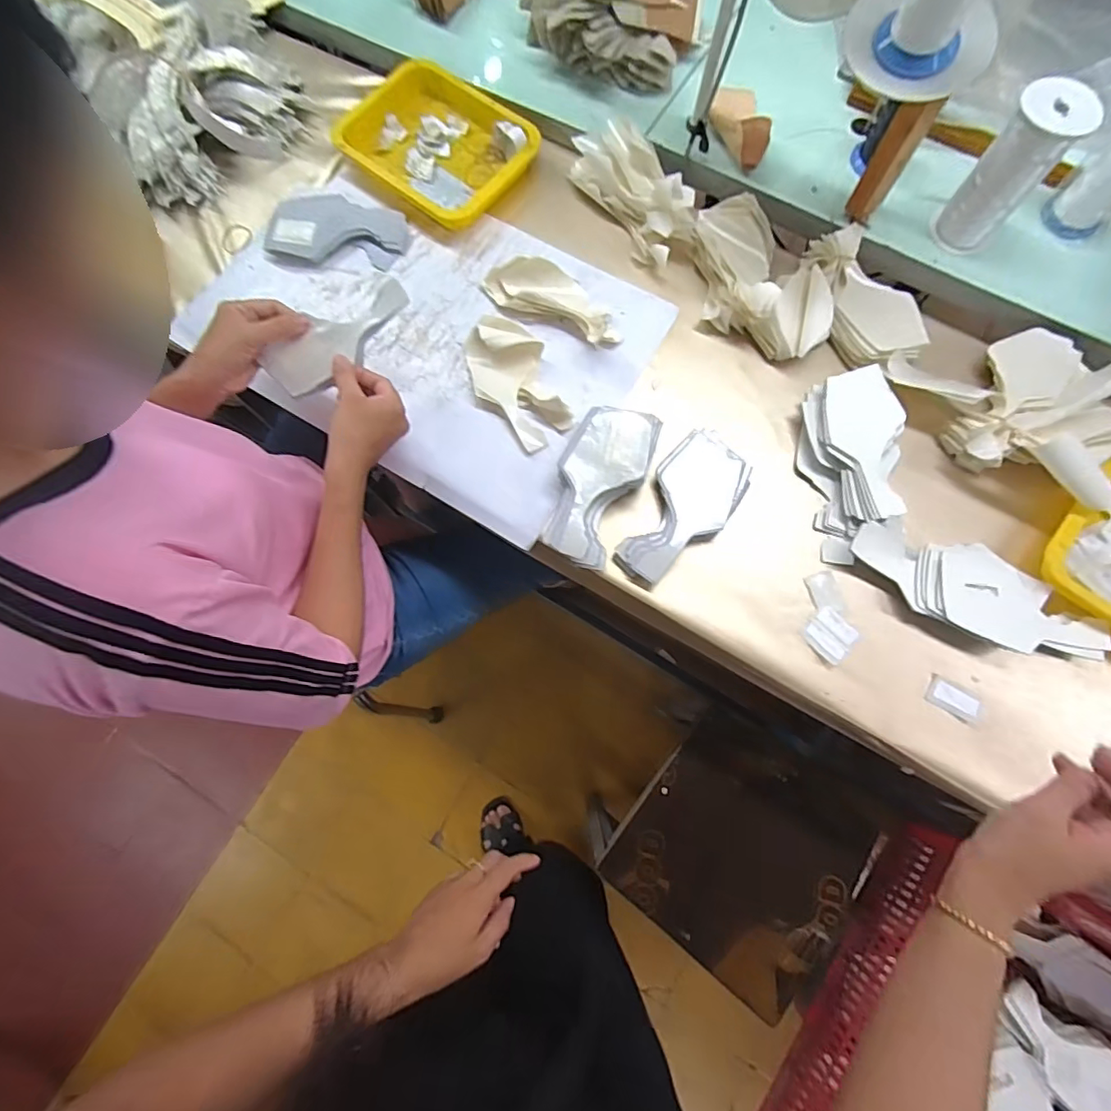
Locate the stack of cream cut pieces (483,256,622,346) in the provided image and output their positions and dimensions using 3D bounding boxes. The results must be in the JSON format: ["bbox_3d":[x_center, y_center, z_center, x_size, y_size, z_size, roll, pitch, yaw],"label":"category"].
[{"bbox_3d":[0.002,-0.340,0.704,0.193,0.043,0.083,32,78,9],"label":"stack of cream cut pieces"}]

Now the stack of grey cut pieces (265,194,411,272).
[{"bbox_3d":[-0.298,-0.454,0.753,0.183,0.025,0.100,6,76,3],"label":"stack of grey cut pieces"}]

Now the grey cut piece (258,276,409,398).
[{"bbox_3d":[-0.249,-0.252,0.627,0.175,0.040,0.067,-36,78,-8],"label":"grey cut piece"}]

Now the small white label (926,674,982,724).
[{"bbox_3d":[0.437,0.157,0.591,0.057,0.010,0.033,30,84,8],"label":"small white label"}]

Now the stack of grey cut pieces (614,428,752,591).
[{"bbox_3d":[0.153,-0.057,0.643,0.096,0.027,0.204,35,79,9],"label":"stack of grey cut pieces"}]

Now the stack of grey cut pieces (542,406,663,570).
[{"bbox_3d":[0.052,-0.082,0.636,0.100,0.055,0.193,17,77,5],"label":"stack of grey cut pieces"}]

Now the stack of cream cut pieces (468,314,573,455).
[{"bbox_3d":[-0.051,-0.220,0.682,0.102,0.038,0.182,-22,76,-4],"label":"stack of cream cut pieces"}]

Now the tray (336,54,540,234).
[{"bbox_3d":[-0.174,-0.591,0.774,0.252,0.041,0.199,41,80,11],"label":"tray"}]

